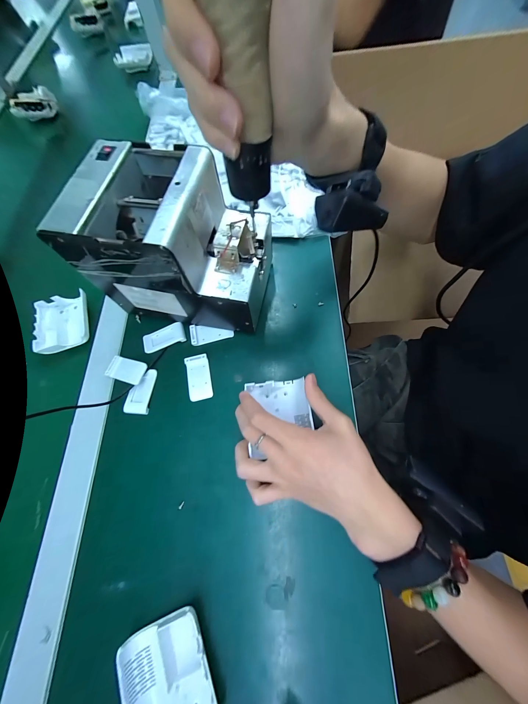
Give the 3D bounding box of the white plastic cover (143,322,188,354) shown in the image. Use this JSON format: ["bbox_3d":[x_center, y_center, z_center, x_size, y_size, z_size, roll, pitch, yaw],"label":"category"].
[{"bbox_3d":[-0.133,-0.020,0.318,0.056,0.009,0.028,-19,69,-2],"label":"white plastic cover"}]

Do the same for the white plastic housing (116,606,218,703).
[{"bbox_3d":[-0.080,0.275,0.198,0.075,0.018,0.079,-23,69,-3],"label":"white plastic housing"}]

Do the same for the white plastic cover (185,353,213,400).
[{"bbox_3d":[-0.081,0.031,0.295,0.028,0.006,0.055,-14,69,0],"label":"white plastic cover"}]

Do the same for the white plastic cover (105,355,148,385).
[{"bbox_3d":[-0.175,0.022,0.303,0.056,0.006,0.028,12,67,21],"label":"white plastic cover"}]

